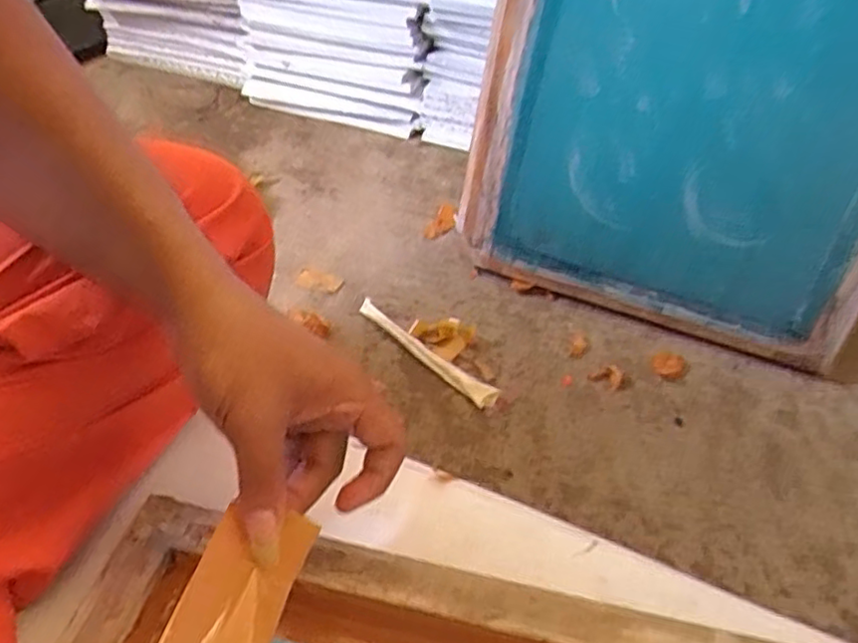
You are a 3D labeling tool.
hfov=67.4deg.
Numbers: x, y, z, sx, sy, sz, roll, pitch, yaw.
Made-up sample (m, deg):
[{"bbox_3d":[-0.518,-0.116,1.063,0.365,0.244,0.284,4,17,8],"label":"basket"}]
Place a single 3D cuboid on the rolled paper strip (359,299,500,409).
[{"bbox_3d":[-0.007,0.029,0.604,0.169,0.007,0.021,34,70,27],"label":"rolled paper strip"}]

